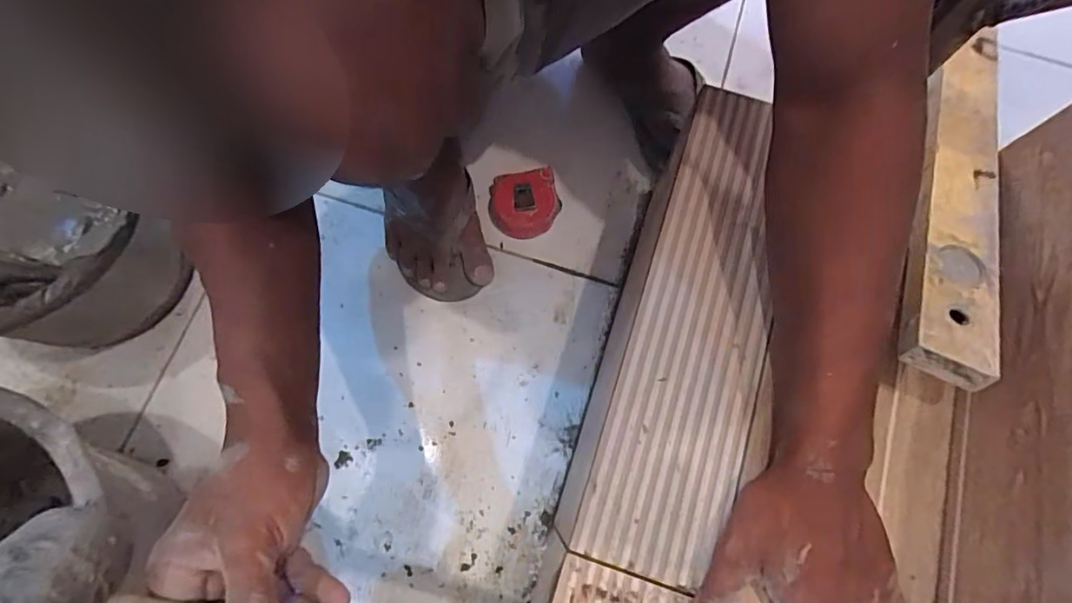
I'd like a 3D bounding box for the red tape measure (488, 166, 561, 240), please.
[{"bbox_3d":[-0.013,-0.110,0.633,0.080,0.039,0.072,-5,73,-4],"label":"red tape measure"}]

